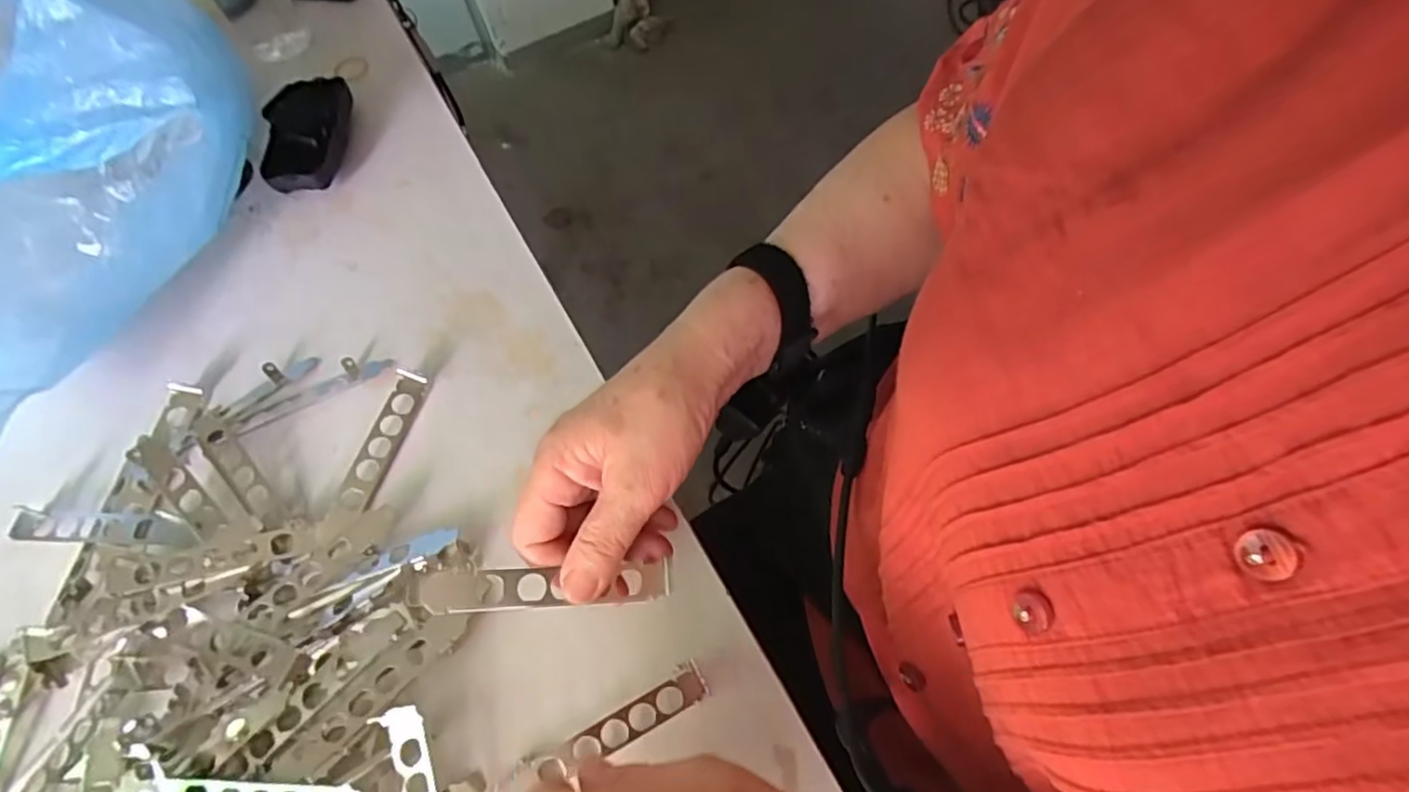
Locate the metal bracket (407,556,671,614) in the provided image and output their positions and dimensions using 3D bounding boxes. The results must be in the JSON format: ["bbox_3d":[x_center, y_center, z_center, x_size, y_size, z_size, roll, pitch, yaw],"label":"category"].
[{"bbox_3d":[-0.076,0.091,0.317,0.120,0.004,0.019,1,76,-15],"label":"metal bracket"}]

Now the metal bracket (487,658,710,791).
[{"bbox_3d":[-0.055,0.169,0.330,0.119,0.010,0.020,-26,64,-9],"label":"metal bracket"}]

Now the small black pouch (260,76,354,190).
[{"bbox_3d":[-0.313,-0.208,0.527,0.053,0.038,0.107,-8,62,0],"label":"small black pouch"}]

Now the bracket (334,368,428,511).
[{"bbox_3d":[-0.201,0.026,0.415,0.022,0.012,0.094,10,64,10],"label":"bracket"}]

